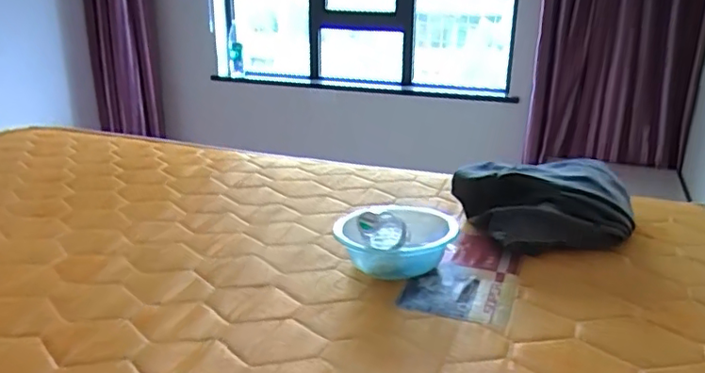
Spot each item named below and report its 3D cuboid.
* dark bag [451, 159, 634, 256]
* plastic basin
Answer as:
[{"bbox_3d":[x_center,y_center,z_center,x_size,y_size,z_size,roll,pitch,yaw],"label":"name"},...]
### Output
[{"bbox_3d":[0.340,0.032,1.072,0.287,0.097,0.222,-1,21,6],"label":"dark bag"},{"bbox_3d":[0.072,0.088,1.009,0.189,0.069,0.200,-3,21,1],"label":"plastic basin"}]

